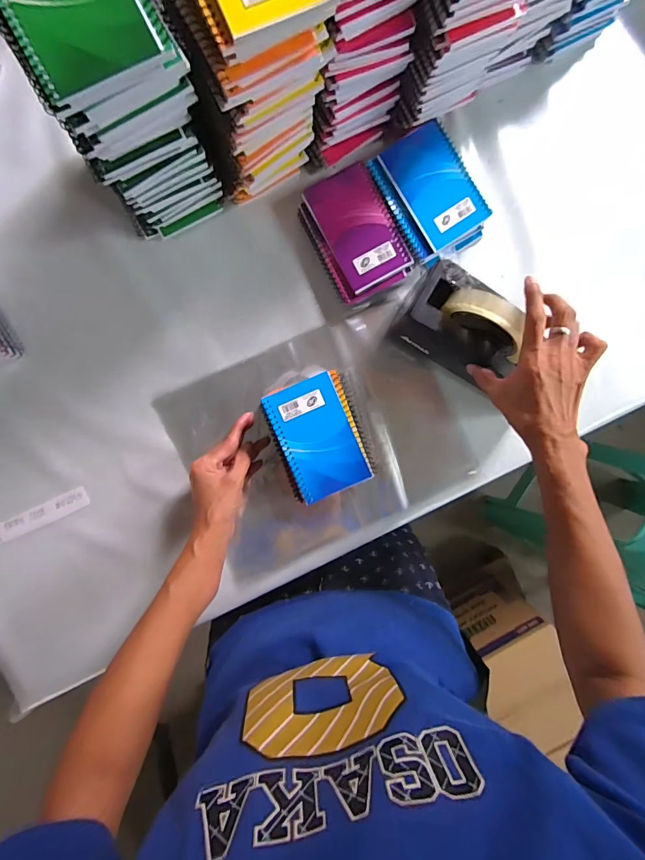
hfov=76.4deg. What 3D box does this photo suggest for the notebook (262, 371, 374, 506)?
[{"bbox_3d":[-0.006,0.010,0.464,0.083,0.006,0.130,-24,94,-2],"label":"notebook"}]

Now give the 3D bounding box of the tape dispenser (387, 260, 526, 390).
[{"bbox_3d":[0.159,-0.112,0.456,0.140,0.117,0.078,33,90,-4],"label":"tape dispenser"}]

